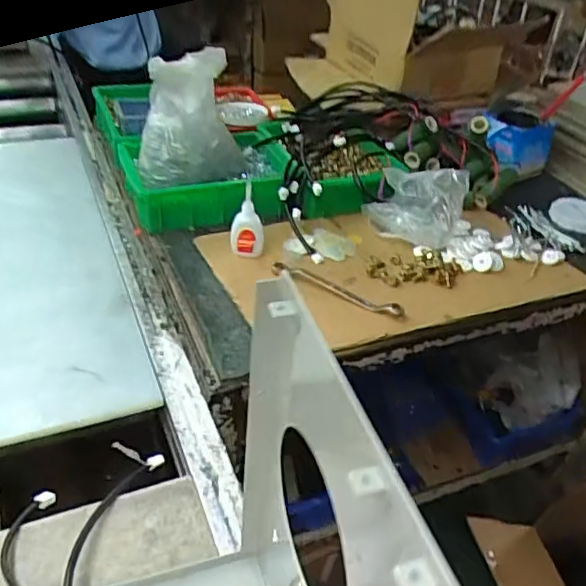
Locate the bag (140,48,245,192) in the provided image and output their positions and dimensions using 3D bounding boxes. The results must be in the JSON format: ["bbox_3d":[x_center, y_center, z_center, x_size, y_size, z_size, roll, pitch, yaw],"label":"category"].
[{"bbox_3d":[-0.146,-0.253,0.904,0.162,0.183,0.104,-2,36,-10],"label":"bag"}]

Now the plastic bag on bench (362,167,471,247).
[{"bbox_3d":[0.185,-0.138,0.925,0.131,0.073,0.135,17,39,14],"label":"plastic bag on bench"}]

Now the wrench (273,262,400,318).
[{"bbox_3d":[0.056,-0.004,0.796,0.178,0.015,0.029,24,39,24],"label":"wrench"}]

